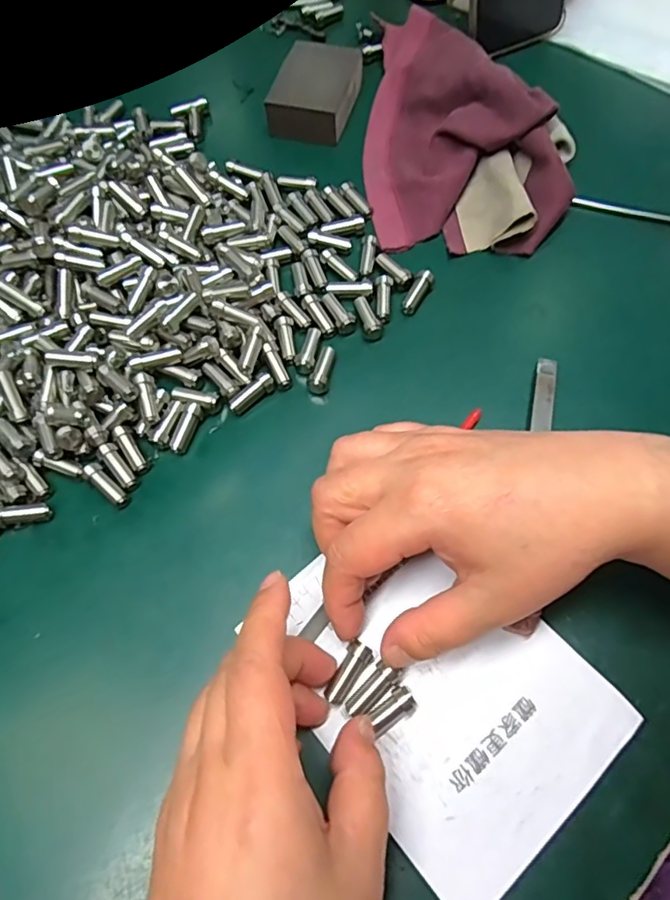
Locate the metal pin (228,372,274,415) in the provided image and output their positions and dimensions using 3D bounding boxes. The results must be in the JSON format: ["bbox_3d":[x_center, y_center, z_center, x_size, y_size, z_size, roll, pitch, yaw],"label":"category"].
[{"bbox_3d":[-0.044,-0.030,0.300,0.027,0.010,0.009,-38,72,-13],"label":"metal pin"}]

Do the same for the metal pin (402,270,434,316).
[{"bbox_3d":[0.047,-0.090,0.321,0.010,0.011,0.026,25,71,11],"label":"metal pin"}]

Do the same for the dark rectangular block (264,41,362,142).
[{"bbox_3d":[-0.014,-0.242,0.380,0.051,0.024,0.072,14,69,7],"label":"dark rectangular block"}]

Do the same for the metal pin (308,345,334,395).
[{"bbox_3d":[-0.007,-0.042,0.304,0.011,0.011,0.029,7,68,4],"label":"metal pin"}]

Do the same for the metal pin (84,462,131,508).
[{"bbox_3d":[-0.115,0.017,0.283,0.028,0.009,0.008,41,75,16],"label":"metal pin"}]

